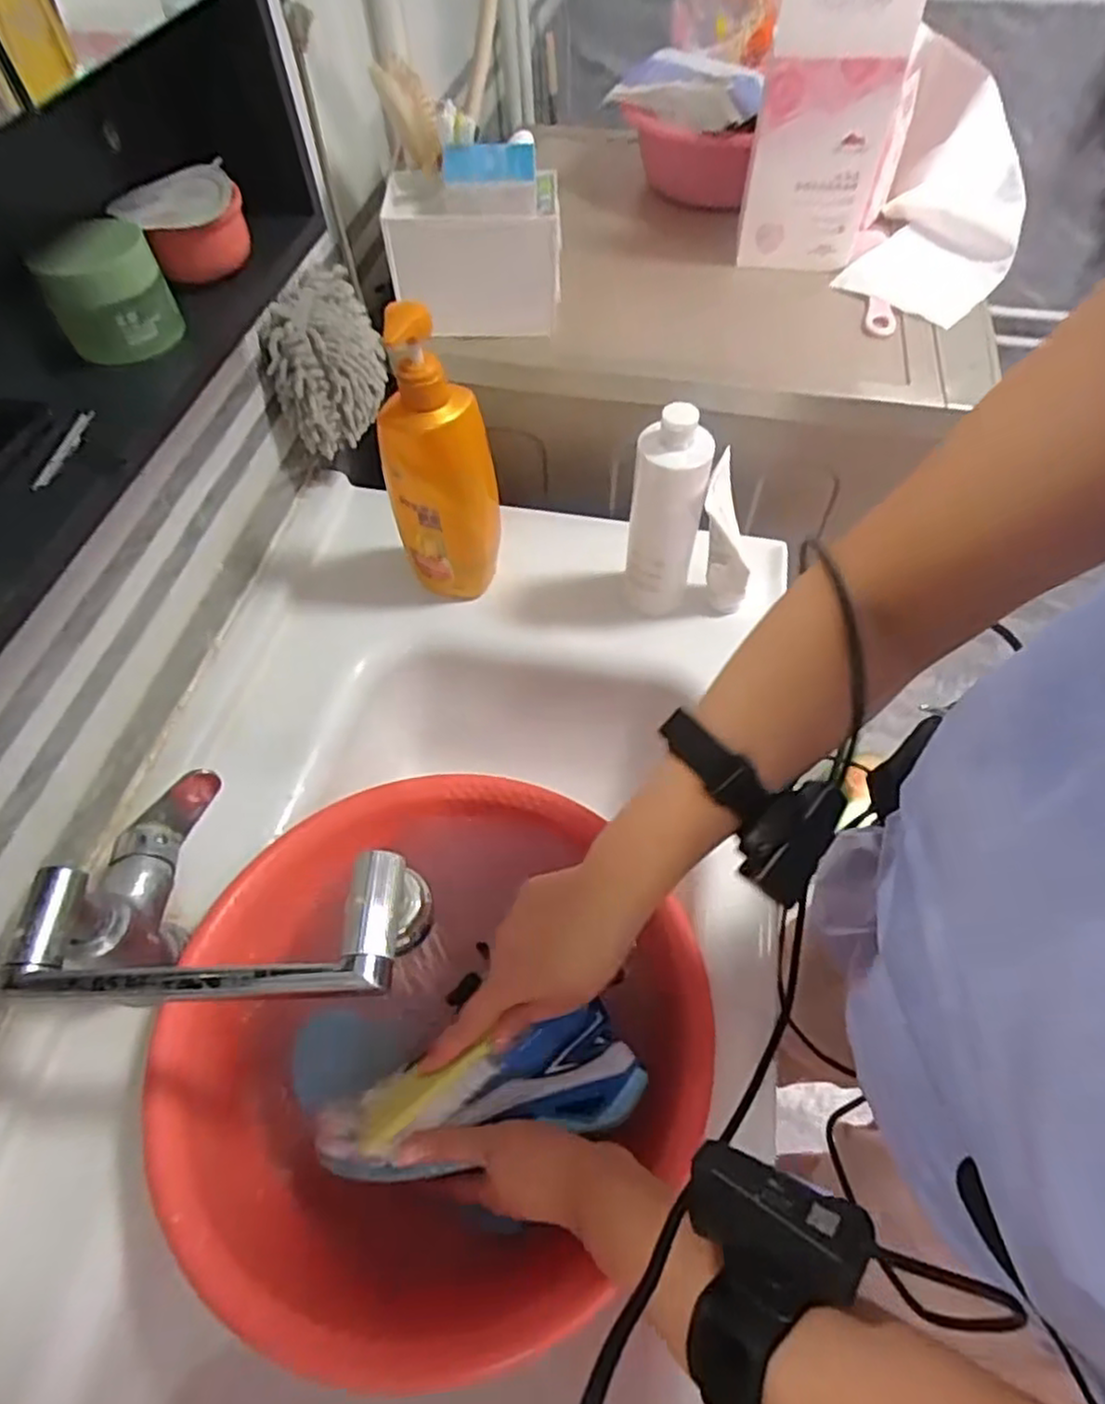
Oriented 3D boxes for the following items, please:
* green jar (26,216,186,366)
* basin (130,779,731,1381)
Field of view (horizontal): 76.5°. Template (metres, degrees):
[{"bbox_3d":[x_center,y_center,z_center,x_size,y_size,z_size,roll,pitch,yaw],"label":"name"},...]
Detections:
[{"bbox_3d":[-0.250,-0.231,0.395,0.060,0.054,0.056,-26,56,-14],"label":"green jar"},{"bbox_3d":[-0.093,0.217,0.482,0.304,0.117,0.348,-15,54,-6],"label":"basin"}]

